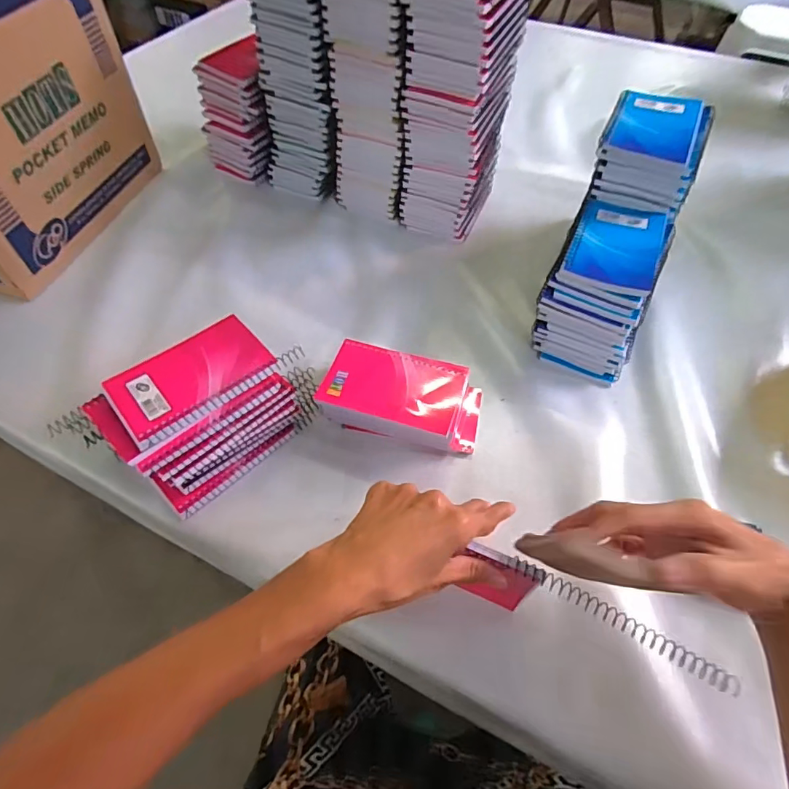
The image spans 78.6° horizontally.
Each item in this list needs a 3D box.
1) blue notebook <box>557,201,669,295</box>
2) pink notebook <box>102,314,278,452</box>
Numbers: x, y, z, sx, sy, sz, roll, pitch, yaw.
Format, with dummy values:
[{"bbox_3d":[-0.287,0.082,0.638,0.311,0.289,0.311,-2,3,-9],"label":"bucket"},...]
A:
[{"bbox_3d":[0.221,-0.152,0.480,0.084,0.015,0.134,22,59,14],"label":"blue notebook"},{"bbox_3d":[-0.179,-0.017,0.425,0.129,0.008,0.084,-37,64,-22],"label":"pink notebook"}]

